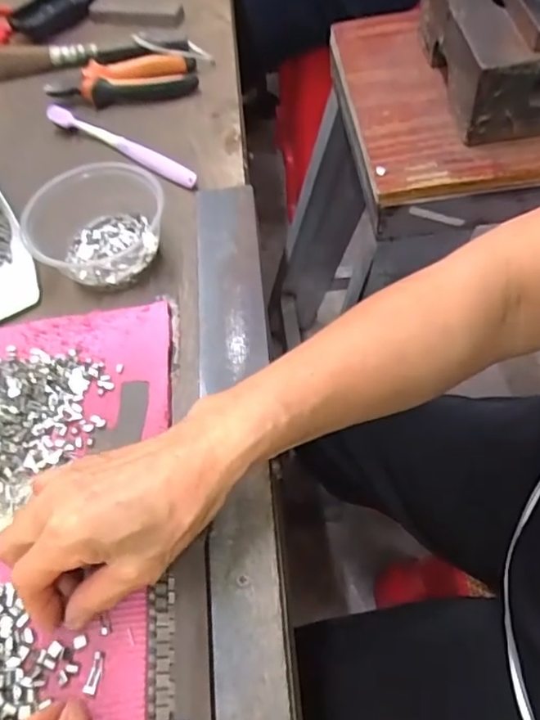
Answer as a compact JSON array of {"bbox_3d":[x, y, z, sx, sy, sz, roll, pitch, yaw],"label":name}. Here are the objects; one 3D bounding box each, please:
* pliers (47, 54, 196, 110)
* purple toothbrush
[{"bbox_3d":[-0.151,-0.285,0.583,0.149,0.022,0.051,-9,58,-2],"label":"pliers"},{"bbox_3d":[-0.140,-0.204,0.534,0.182,0.014,0.015,29,65,20],"label":"purple toothbrush"}]

